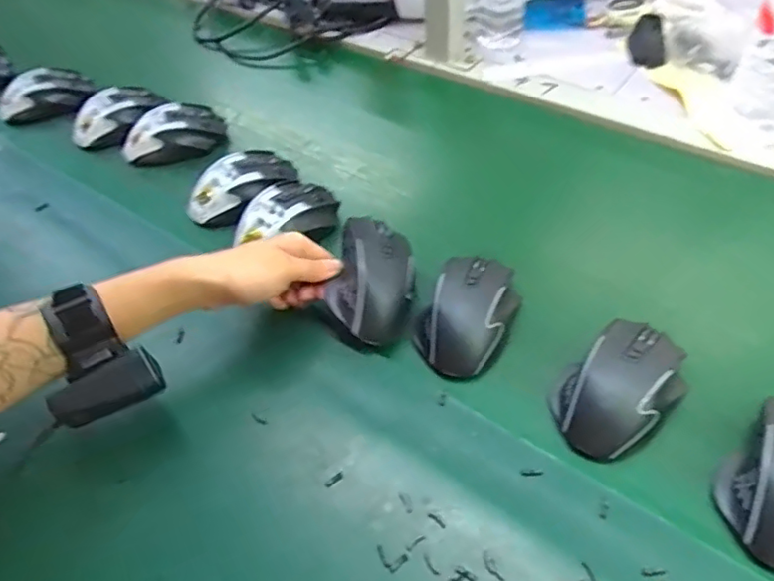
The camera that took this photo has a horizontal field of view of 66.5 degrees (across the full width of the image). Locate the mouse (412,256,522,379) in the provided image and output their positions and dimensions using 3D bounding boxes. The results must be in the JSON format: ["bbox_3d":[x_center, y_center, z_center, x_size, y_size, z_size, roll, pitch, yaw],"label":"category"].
[{"bbox_3d":[0.065,0.014,0.482,0.071,0.034,0.105,24,57,23],"label":"mouse"}]

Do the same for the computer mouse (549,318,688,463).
[{"bbox_3d":[0.171,0.067,0.427,0.108,0.035,0.070,-35,56,-21],"label":"computer mouse"}]

